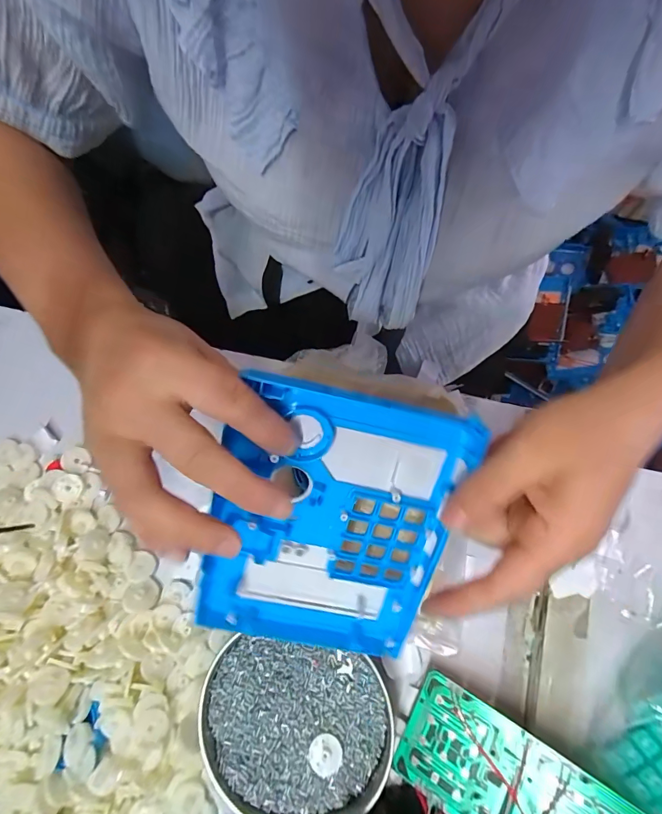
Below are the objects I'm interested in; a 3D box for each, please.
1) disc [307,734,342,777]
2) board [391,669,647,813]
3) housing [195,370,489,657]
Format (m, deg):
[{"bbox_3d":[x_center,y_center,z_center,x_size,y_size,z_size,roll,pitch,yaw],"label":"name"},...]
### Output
[{"bbox_3d":[-0.004,0.247,0.280,0.023,0.006,0.025,-1,71,2],"label":"disc"},{"bbox_3d":[0.116,0.248,0.254,0.141,0.005,0.072,22,80,28],"label":"board"},{"bbox_3d":[-0.002,0.070,0.230,0.132,0.019,0.162,13,104,-5],"label":"housing"}]

